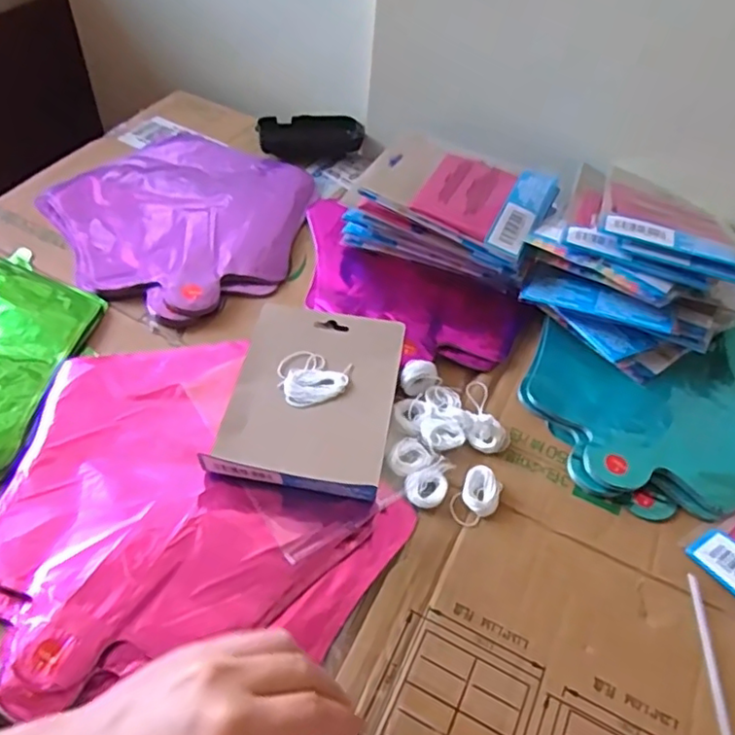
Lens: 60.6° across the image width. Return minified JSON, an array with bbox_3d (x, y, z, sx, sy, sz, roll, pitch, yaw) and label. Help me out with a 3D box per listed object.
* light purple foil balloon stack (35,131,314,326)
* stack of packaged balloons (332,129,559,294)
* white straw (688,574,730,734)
[{"bbox_3d":[-0.167,-0.144,0.575,0.227,0.032,0.232,22,53,12],"label":"light purple foil balloon stack"},{"bbox_3d":[0.072,-0.136,0.555,0.160,0.063,0.107,24,54,13],"label":"stack of packaged balloons"},{"bbox_3d":[0.197,0.176,0.359,0.008,0.004,0.114,7,51,-1],"label":"white straw"}]

